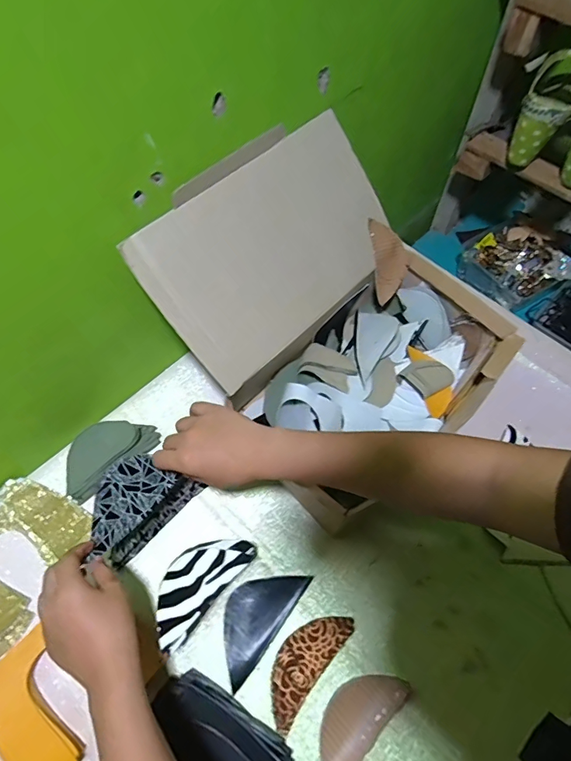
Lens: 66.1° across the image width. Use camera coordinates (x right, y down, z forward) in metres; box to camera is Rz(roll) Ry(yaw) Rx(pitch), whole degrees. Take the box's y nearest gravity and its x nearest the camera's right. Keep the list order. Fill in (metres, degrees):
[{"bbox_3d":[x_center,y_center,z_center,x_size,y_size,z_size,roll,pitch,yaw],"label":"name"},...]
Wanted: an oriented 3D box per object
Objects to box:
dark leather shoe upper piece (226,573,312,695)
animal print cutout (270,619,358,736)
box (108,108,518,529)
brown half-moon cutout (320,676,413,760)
[{"bbox_3d":[-0.034,0.256,0.480,0.061,0.007,0.123,33,65,16],"label":"dark leather shoe upper piece"},{"bbox_3d":[0.018,0.291,0.456,0.048,0.015,0.115,35,66,17],"label":"animal print cutout"},{"bbox_3d":[0.060,-0.066,0.532,0.344,0.240,0.323,40,67,19],"label":"box"},{"bbox_3d":[0.070,0.339,0.438,0.054,0.005,0.116,40,67,19],"label":"brown half-moon cutout"}]

